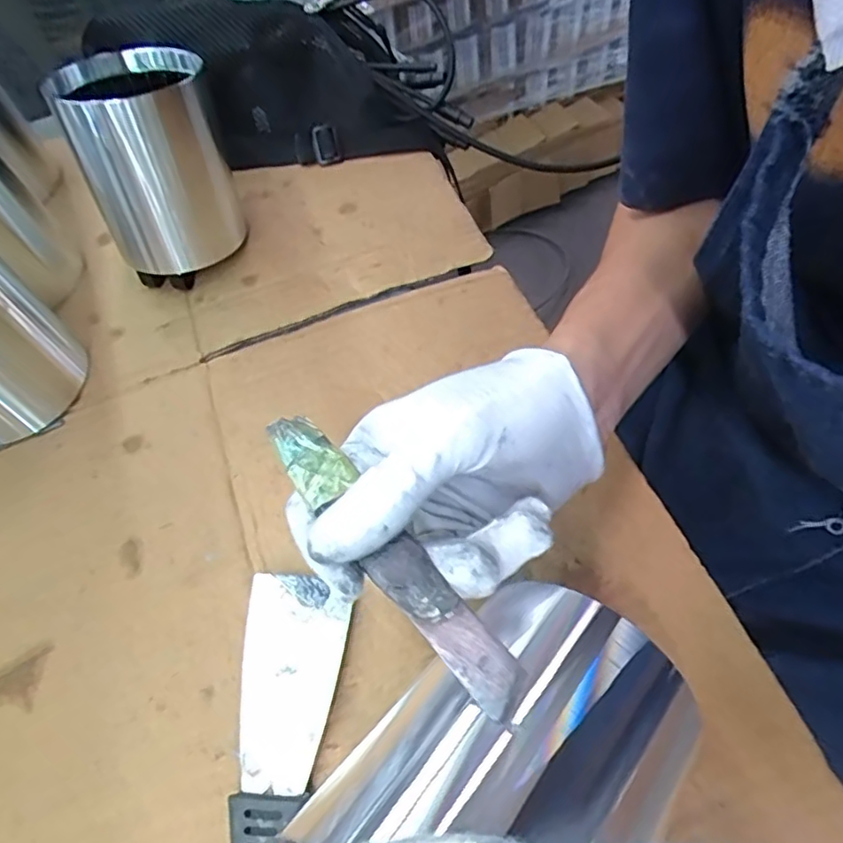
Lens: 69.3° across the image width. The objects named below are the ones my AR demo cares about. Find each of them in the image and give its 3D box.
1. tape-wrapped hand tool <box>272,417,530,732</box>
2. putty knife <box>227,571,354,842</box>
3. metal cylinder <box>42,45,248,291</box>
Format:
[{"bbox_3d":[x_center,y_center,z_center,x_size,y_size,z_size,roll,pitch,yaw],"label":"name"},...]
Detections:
[{"bbox_3d":[-0.016,0.040,0.212,0.020,0.004,0.140,-35,53,-17],"label":"tape-wrapped hand tool"},{"bbox_3d":[-0.057,0.153,0.244,0.044,0.015,0.185,-4,58,6],"label":"putty knife"},{"bbox_3d":[-0.173,-0.168,0.394,0.094,0.107,0.097,-28,59,-11],"label":"metal cylinder"}]

